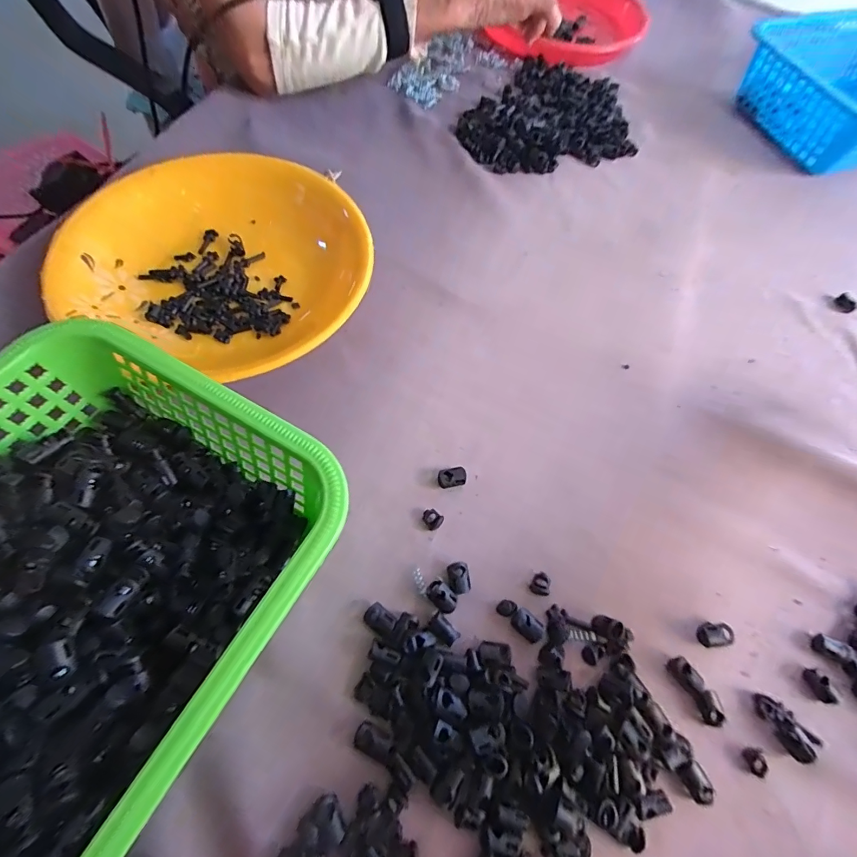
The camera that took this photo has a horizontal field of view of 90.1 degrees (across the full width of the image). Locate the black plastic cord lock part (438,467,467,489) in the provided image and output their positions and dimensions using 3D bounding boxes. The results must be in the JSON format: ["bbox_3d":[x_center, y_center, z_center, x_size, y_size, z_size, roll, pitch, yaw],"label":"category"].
[{"bbox_3d":[0.017,0.037,0.314,0.020,0.013,0.013,-5,66,-7],"label":"black plastic cord lock part"}]

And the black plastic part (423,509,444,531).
[{"bbox_3d":[0.003,0.063,0.300,0.012,0.008,0.015,-34,72,-19],"label":"black plastic part"}]

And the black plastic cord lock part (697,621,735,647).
[{"bbox_3d":[0.192,0.137,0.284,0.027,0.006,0.014,-1,65,-5],"label":"black plastic cord lock part"}]

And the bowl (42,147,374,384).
[{"bbox_3d":[-0.167,-0.144,0.356,0.242,0.070,0.215,24,65,6],"label":"bowl"}]

